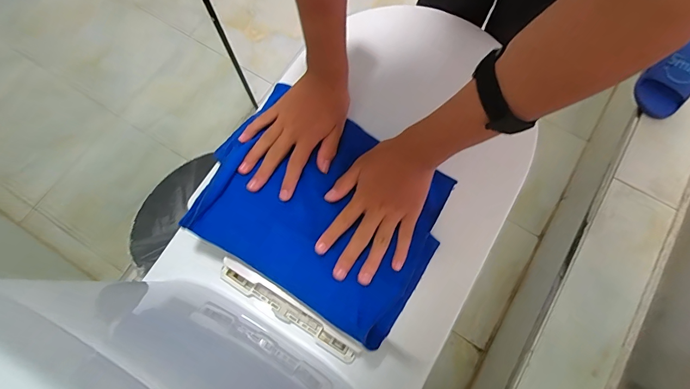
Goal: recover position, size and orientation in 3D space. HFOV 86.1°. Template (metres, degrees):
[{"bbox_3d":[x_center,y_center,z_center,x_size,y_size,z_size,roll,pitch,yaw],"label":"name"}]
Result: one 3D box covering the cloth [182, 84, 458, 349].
[{"bbox_3d":[-0.030,0.011,0.450,0.286,0.018,0.216,31,77,8],"label":"cloth"}]

